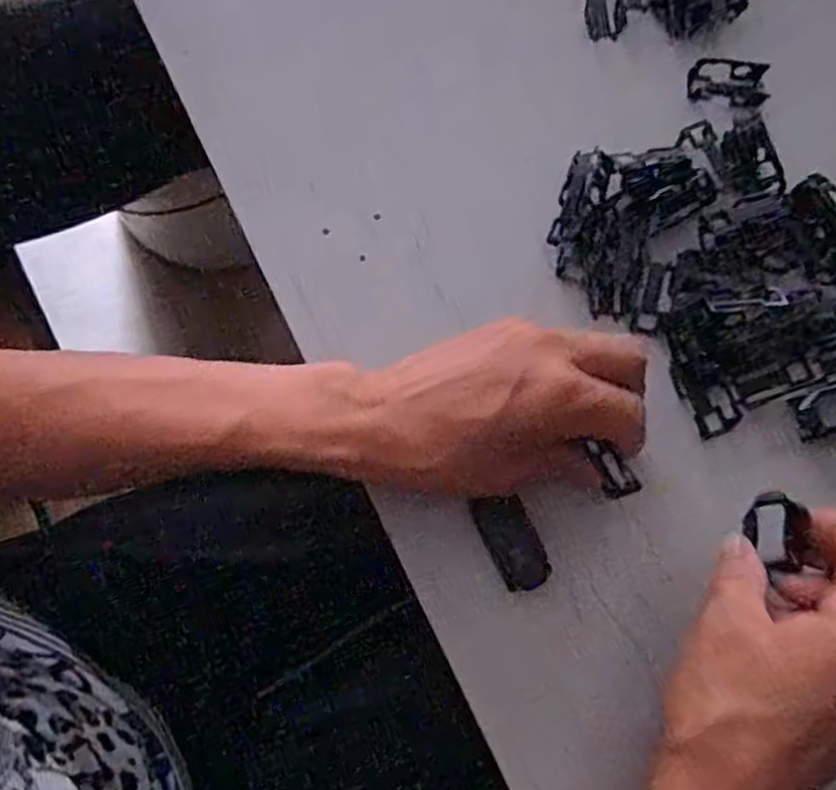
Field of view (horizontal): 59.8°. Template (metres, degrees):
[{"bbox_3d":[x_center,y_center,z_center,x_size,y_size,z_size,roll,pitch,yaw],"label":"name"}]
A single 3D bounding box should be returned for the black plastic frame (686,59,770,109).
[{"bbox_3d":[0.164,-0.165,0.384,0.040,0.008,0.022,12,78,4],"label":"black plastic frame"}]

